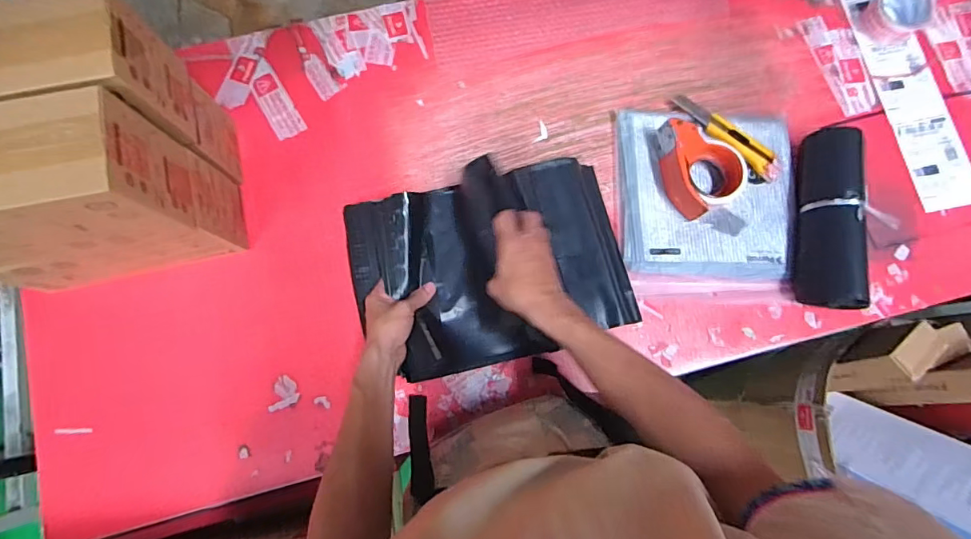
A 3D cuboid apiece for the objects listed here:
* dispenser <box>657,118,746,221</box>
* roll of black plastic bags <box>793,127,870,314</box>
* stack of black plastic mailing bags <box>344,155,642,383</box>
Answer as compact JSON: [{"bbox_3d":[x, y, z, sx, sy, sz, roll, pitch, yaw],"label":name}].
[{"bbox_3d":[0.326,-0.152,0.736,0.111,0.056,0.138,-9,79,-3],"label":"dispenser"},{"bbox_3d":[0.504,-0.076,0.731,0.080,0.074,0.268,7,78,0],"label":"roll of black plastic bags"},{"bbox_3d":[0.009,-0.008,0.676,0.380,0.093,0.261,-13,79,-4],"label":"stack of black plastic mailing bags"}]

